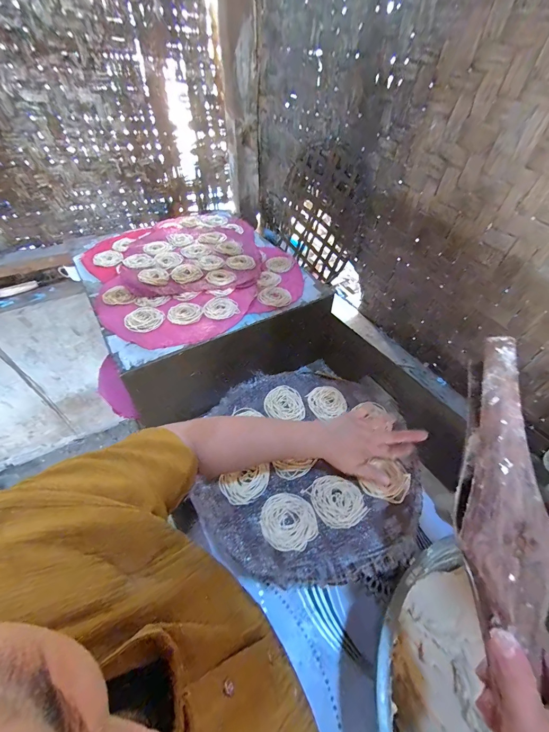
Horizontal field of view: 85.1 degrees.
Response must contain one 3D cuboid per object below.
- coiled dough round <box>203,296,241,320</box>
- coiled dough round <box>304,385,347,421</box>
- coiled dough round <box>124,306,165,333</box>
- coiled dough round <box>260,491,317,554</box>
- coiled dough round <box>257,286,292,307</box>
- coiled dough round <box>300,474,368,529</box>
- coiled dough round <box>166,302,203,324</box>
[{"bbox_3d":[-0.123,-0.135,0.687,0.076,0.006,0.075,2,47,-2],"label":"coiled dough round"},{"bbox_3d":[0.097,0.065,0.561,0.064,0.008,0.066,2,47,-2],"label":"coiled dough round"},{"bbox_3d":[-0.283,-0.106,0.649,0.079,0.009,0.082,2,47,-2],"label":"coiled dough round"},{"bbox_3d":[0.021,0.217,0.421,0.077,0.004,0.075,2,47,-2],"label":"coiled dough round"},{"bbox_3d":[0.002,-0.171,0.727,0.077,0.005,0.074,2,47,-2],"label":"coiled dough round"},{"bbox_3d":[0.092,0.198,0.443,0.070,0.005,0.078,-26,54,-25],"label":"coiled dough round"},{"bbox_3d":[-0.201,-0.120,0.671,0.075,0.007,0.070,-10,49,-13],"label":"coiled dough round"}]

